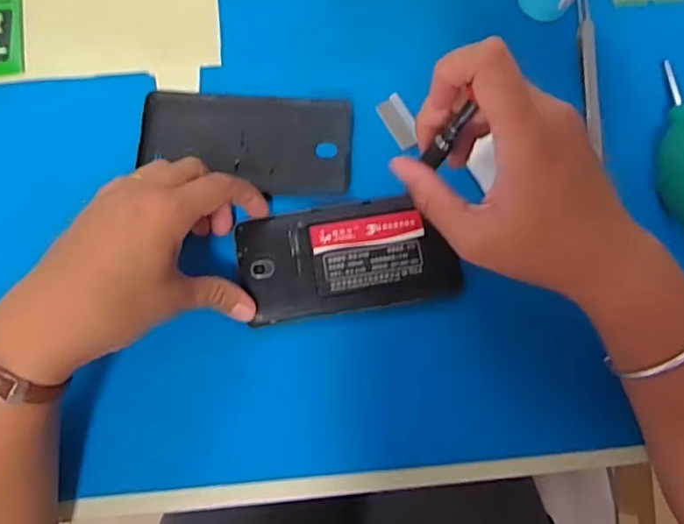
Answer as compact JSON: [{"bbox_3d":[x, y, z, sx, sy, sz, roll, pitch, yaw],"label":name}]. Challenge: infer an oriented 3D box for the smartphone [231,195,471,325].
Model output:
[{"bbox_3d":[0.003,-0.004,0.384,0.136,0.009,0.069,-9,77,-2],"label":"smartphone"}]

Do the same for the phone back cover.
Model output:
[{"bbox_3d":[-0.065,-0.082,0.405,0.140,0.012,0.067,4,76,-1],"label":"phone back cover"}]

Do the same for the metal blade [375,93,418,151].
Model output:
[{"bbox_3d":[0.041,-0.098,0.415,0.019,0.004,0.040,-31,77,3],"label":"metal blade"}]

